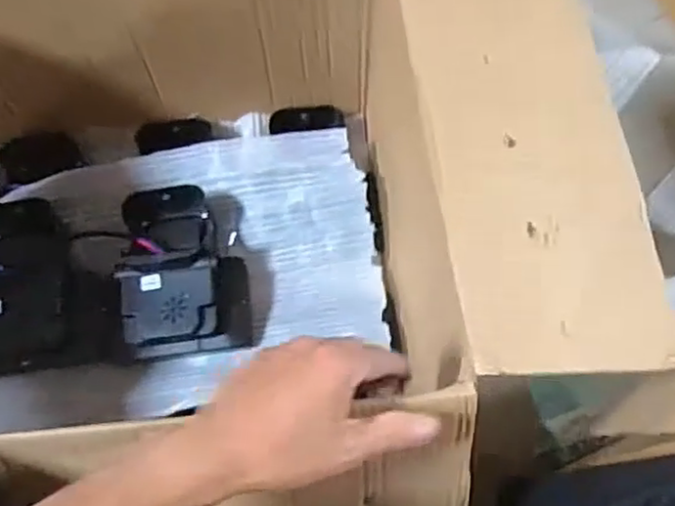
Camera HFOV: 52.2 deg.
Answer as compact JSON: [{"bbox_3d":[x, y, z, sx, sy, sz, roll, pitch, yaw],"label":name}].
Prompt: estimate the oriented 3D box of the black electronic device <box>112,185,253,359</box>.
[{"bbox_3d":[-0.176,0.019,0.780,0.137,0.048,0.189,-9,69,-2],"label":"black electronic device"}]

